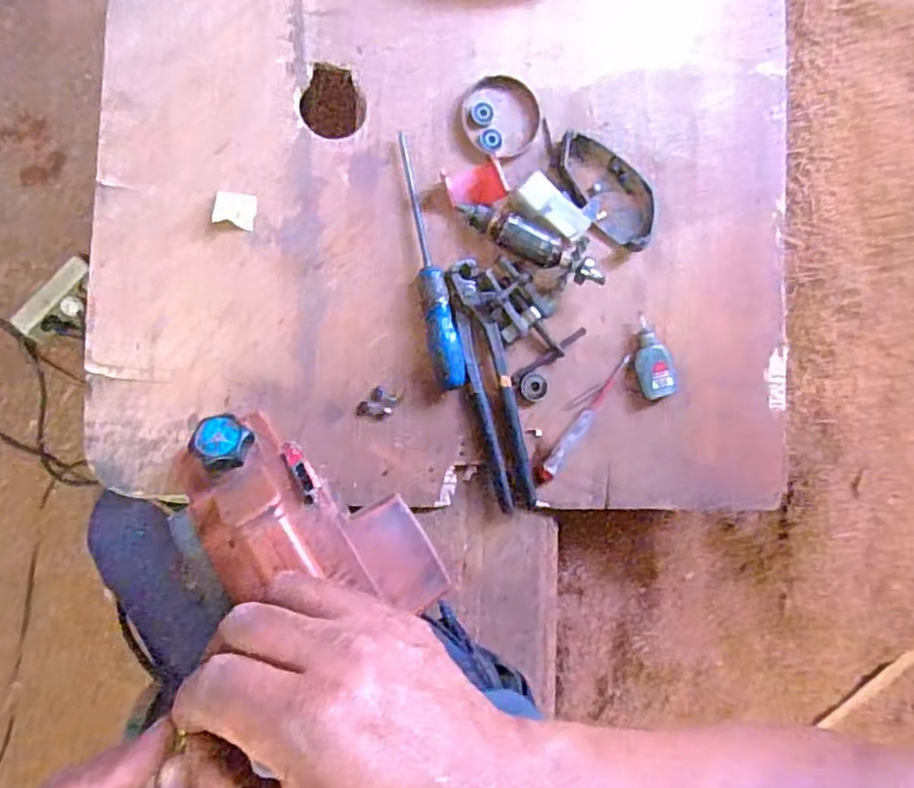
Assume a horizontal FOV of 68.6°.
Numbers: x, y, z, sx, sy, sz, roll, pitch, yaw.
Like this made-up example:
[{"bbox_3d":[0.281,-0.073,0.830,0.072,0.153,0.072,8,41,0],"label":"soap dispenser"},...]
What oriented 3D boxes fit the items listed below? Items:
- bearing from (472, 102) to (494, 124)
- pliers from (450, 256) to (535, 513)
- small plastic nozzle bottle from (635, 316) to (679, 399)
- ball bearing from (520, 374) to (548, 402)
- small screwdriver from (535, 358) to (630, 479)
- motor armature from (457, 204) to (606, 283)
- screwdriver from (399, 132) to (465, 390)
[{"bbox_3d":[0.023,-0.253,0.608,0.019,0.009,0.020,0,87,-7],"label":"bearing"},{"bbox_3d":[0.030,-0.006,0.586,0.038,0.025,0.217,-13,88,-8],"label":"pliers"},{"bbox_3d":[0.179,-0.032,0.626,0.032,0.029,0.075,-14,88,-8],"label":"small plastic nozzle bottle"},{"bbox_3d":[0.069,-0.006,0.599,0.025,0.006,0.024,-1,87,-7],"label":"ball bearing"},{"bbox_3d":[0.117,0.024,0.609,0.015,0.018,0.139,41,83,-3],"label":"small screwdriver"},{"bbox_3d":[0.065,-0.132,0.595,0.133,0.038,0.034,21,84,-6],"label":"motor armature"},{"bbox_3d":[-0.028,-0.113,0.583,0.026,0.026,0.220,-13,88,-8],"label":"screwdriver"}]

